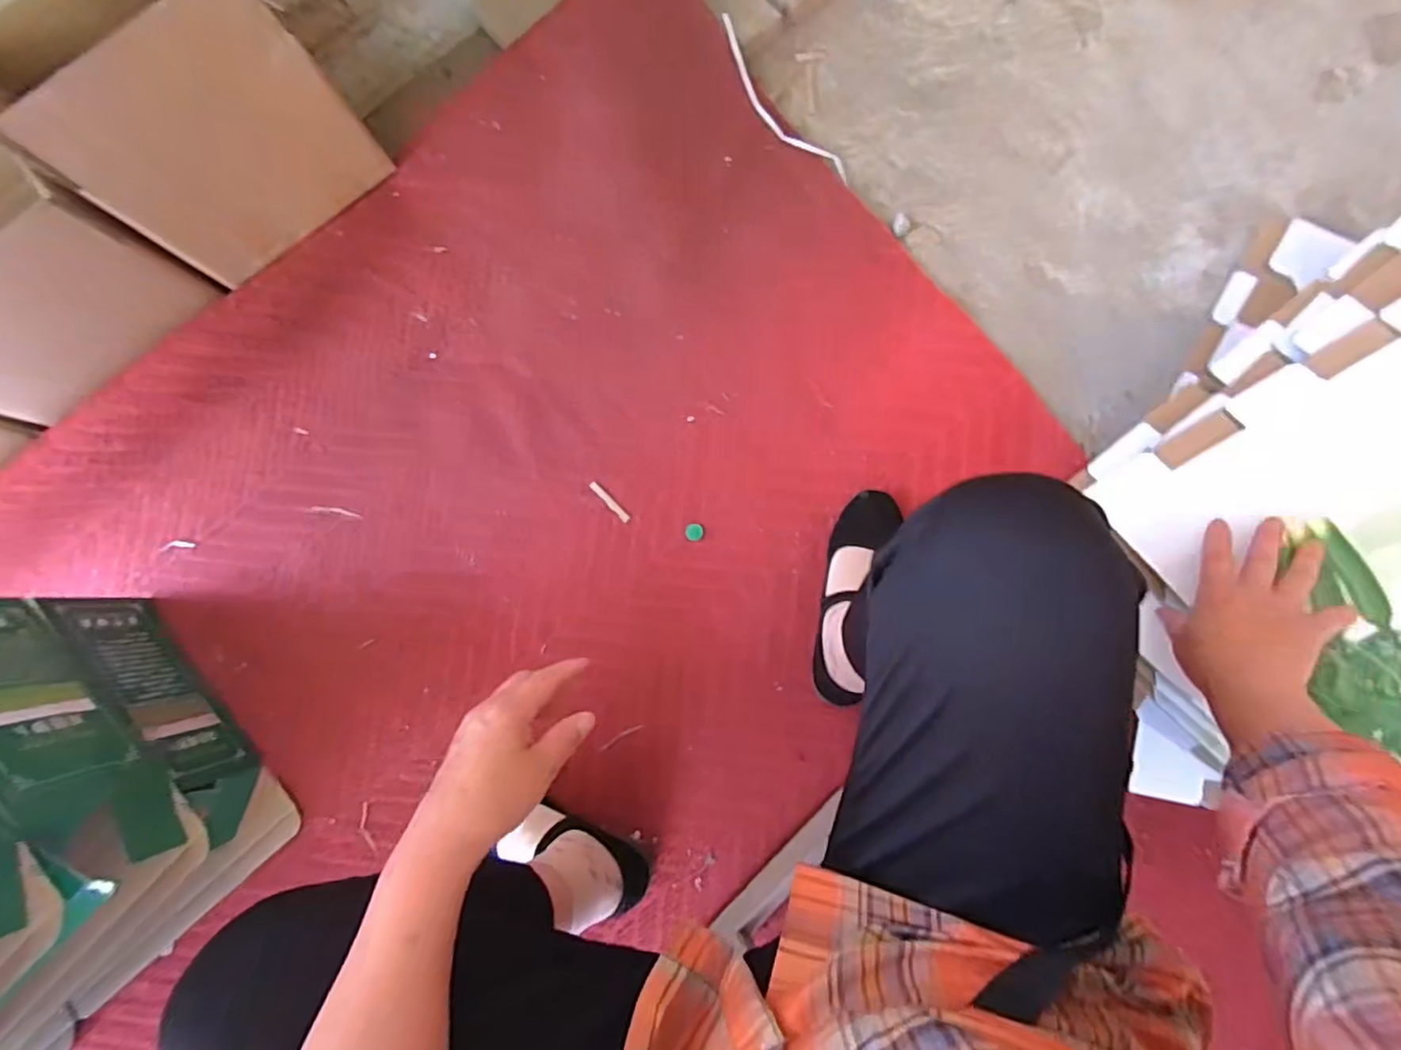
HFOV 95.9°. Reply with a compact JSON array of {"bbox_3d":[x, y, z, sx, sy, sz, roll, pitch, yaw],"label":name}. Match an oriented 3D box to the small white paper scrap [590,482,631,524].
[{"bbox_3d":[-0.111,-0.028,0.774,0.066,0.004,0.010,44,88,8],"label":"small white paper scrap"}]

